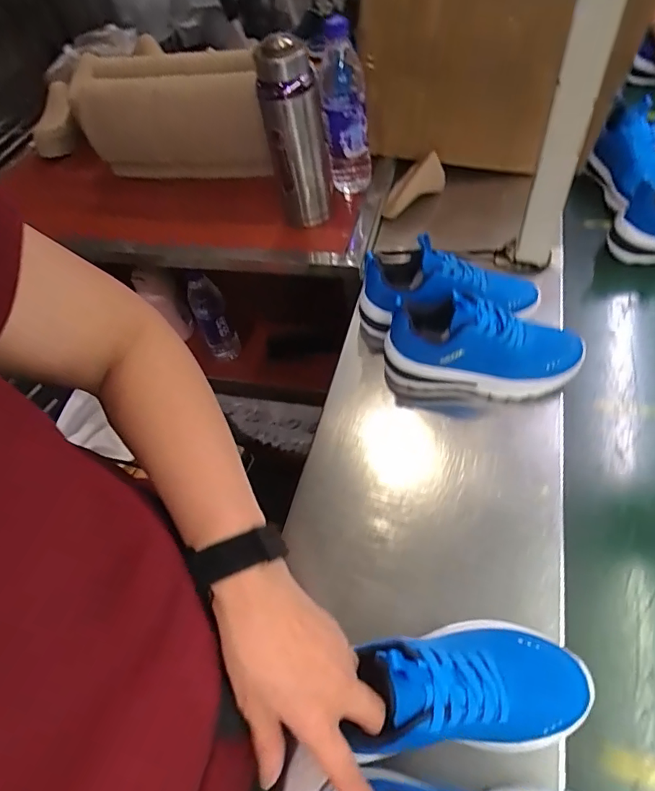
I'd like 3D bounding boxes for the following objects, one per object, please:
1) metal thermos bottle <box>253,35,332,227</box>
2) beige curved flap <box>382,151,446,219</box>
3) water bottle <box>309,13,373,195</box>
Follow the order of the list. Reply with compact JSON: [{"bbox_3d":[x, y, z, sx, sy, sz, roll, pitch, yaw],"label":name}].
[{"bbox_3d":[-0.044,-0.364,0.686,0.082,0.230,0.078,-5,54,4],"label":"metal thermos bottle"},{"bbox_3d":[0.146,-0.351,0.838,0.056,0.149,0.020,44,62,-14],"label":"beige curved flap"},{"bbox_3d":[0.023,-0.414,0.725,0.078,0.230,0.058,-1,55,5],"label":"water bottle"}]

